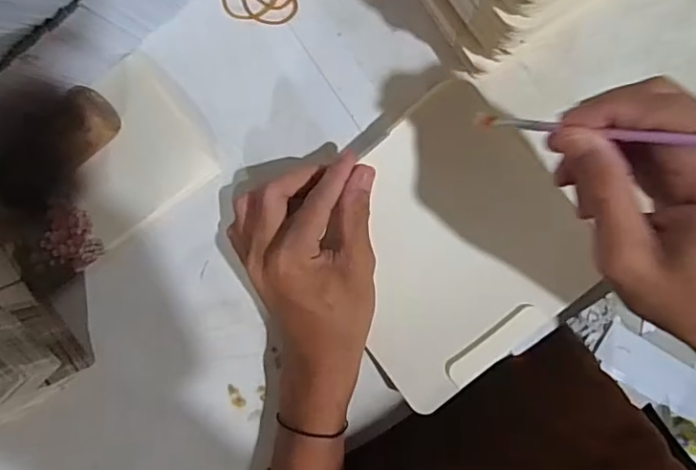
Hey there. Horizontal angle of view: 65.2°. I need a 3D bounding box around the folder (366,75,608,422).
[{"bbox_3d":[0.067,0.007,0.366,0.162,0.013,0.165,-37,88,4],"label":"folder"}]

